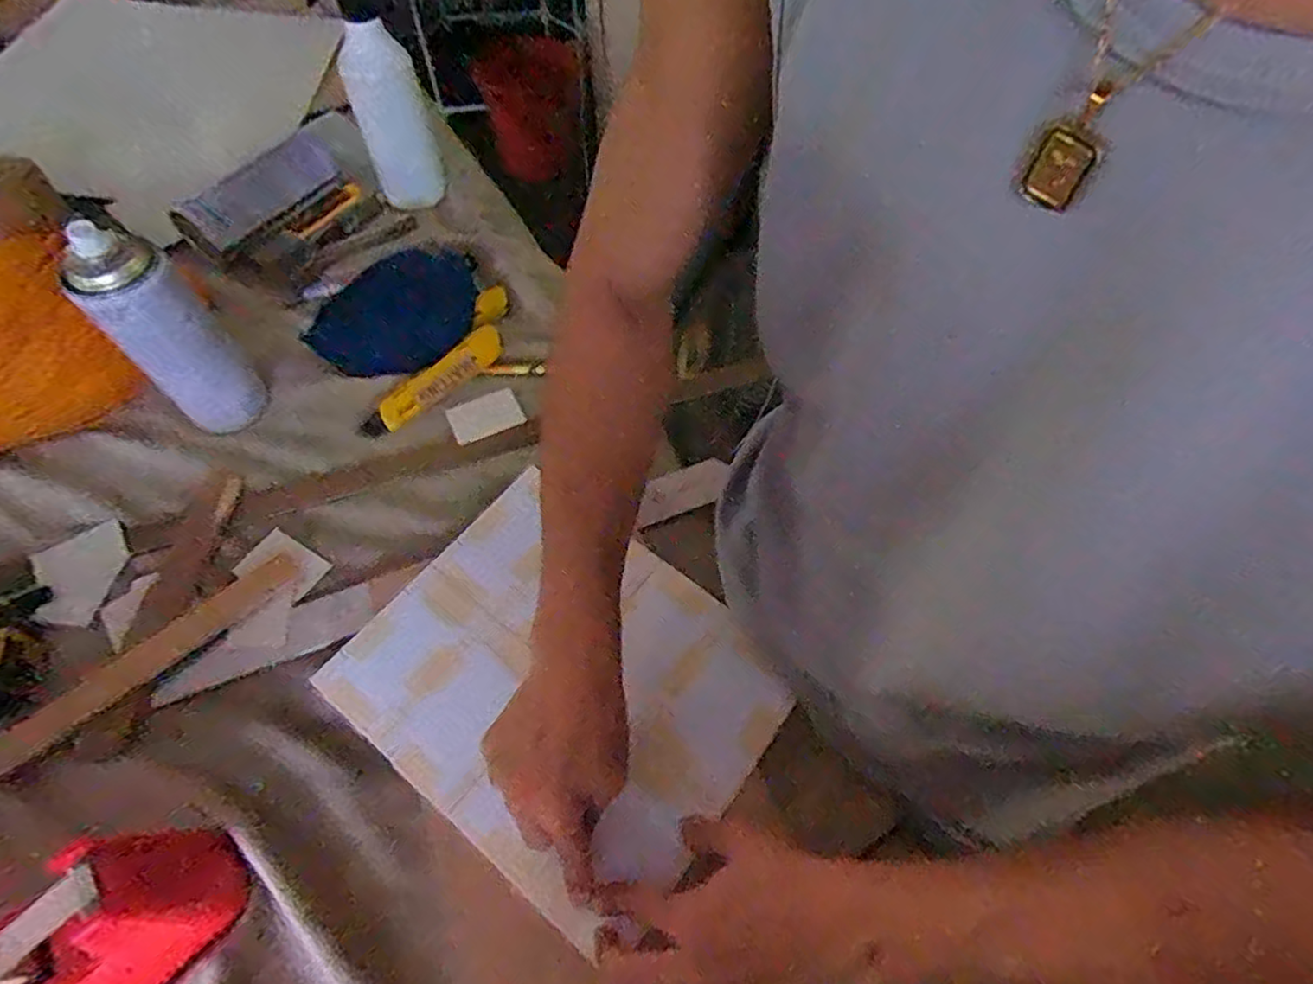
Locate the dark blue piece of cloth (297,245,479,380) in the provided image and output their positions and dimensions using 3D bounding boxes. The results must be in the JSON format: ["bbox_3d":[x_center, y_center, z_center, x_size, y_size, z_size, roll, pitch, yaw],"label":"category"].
[{"bbox_3d":[-0.253,-0.180,0.638,0.130,0.013,0.166,28,63,14],"label":"dark blue piece of cloth"}]

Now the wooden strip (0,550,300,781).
[{"bbox_3d":[-0.354,0.115,0.453,0.033,0.007,0.209,41,64,14],"label":"wooden strip"}]

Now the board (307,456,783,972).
[{"bbox_3d":[-0.066,0.129,0.451,0.269,0.011,0.219,36,67,17],"label":"board"}]

